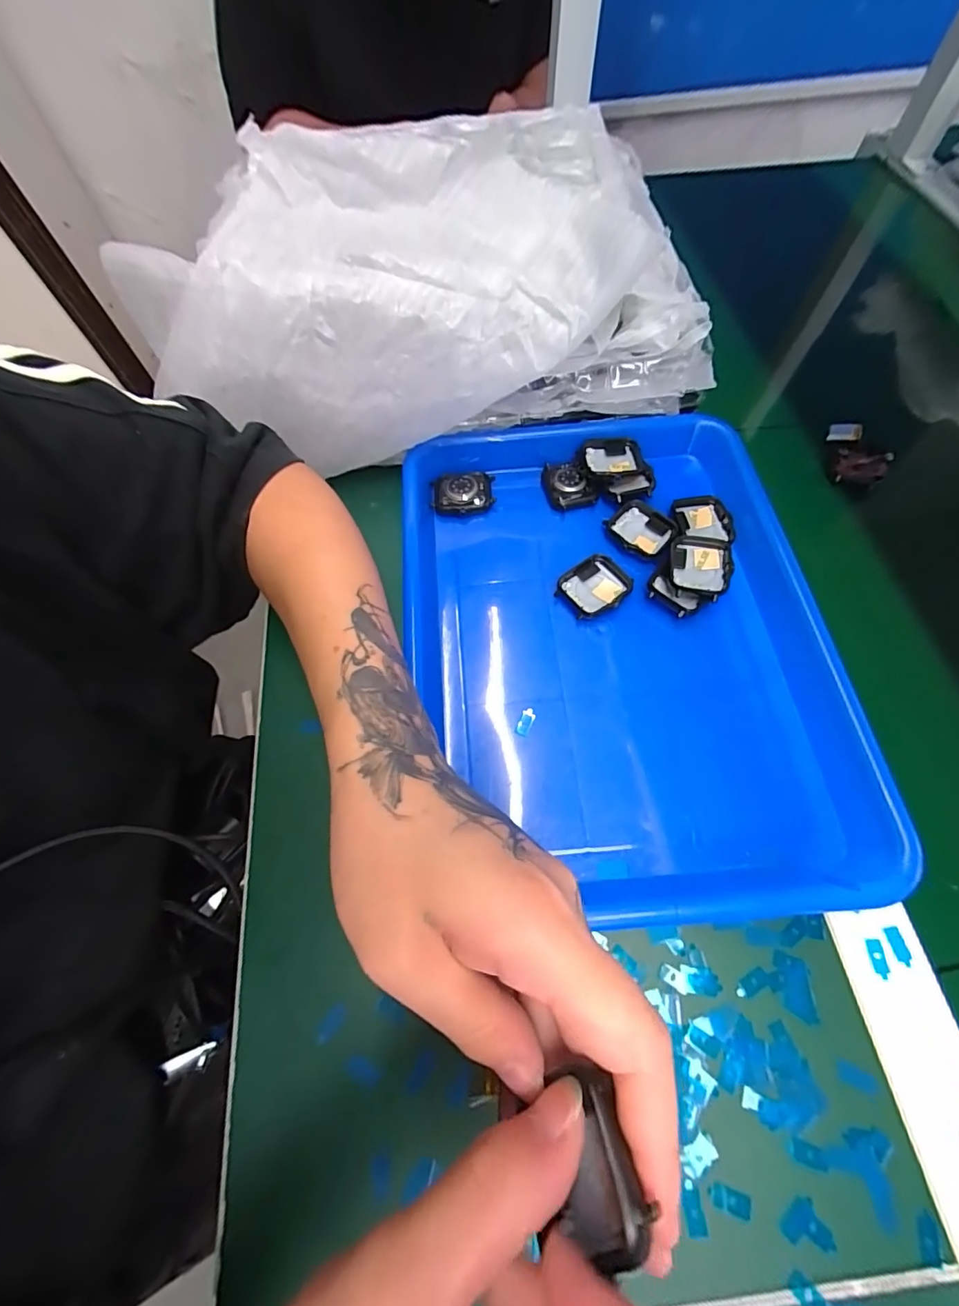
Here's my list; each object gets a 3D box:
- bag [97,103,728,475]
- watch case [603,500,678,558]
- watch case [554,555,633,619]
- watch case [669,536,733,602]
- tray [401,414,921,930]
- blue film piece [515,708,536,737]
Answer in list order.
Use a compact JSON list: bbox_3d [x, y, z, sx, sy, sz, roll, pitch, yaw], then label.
[{"bbox_3d":[-0.026,-0.224,0.320,0.353,0.159,0.110,-6,64,0],"label":"bag"},{"bbox_3d":[0.114,-0.089,0.333,0.042,0.008,0.037,41,74,20],"label":"watch case"},{"bbox_3d":[0.078,-0.044,0.316,0.046,0.009,0.037,-36,68,-12],"label":"watch case"},{"bbox_3d":[0.146,-0.055,0.313,0.037,0.012,0.044,12,66,9],"label":"watch case"},{"bbox_3d":[0.078,-0.015,0.305,0.255,0.038,0.323,-4,65,2],"label":"tray"},{"bbox_3d":[0.028,0.042,0.287,0.008,0.004,0.017,24,80,14],"label":"blue film piece"}]

